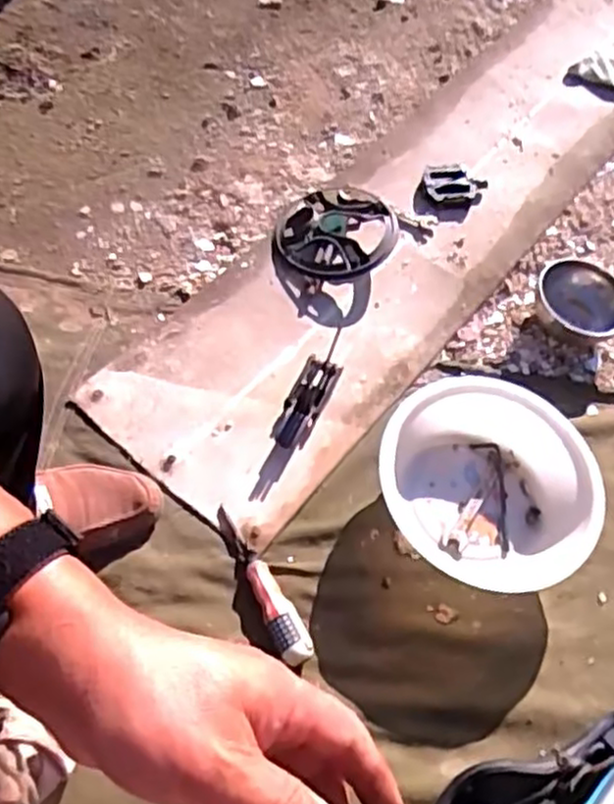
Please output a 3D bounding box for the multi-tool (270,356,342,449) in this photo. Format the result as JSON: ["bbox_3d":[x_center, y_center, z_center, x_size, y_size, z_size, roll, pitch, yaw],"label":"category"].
[{"bbox_3d":[0.000,0.000,0.902,0.046,0.022,0.130,24,64,9],"label":"multi-tool"}]

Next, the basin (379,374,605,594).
[{"bbox_3d":[0.212,0.100,0.861,0.234,0.084,0.246,3,62,-6],"label":"basin"}]

